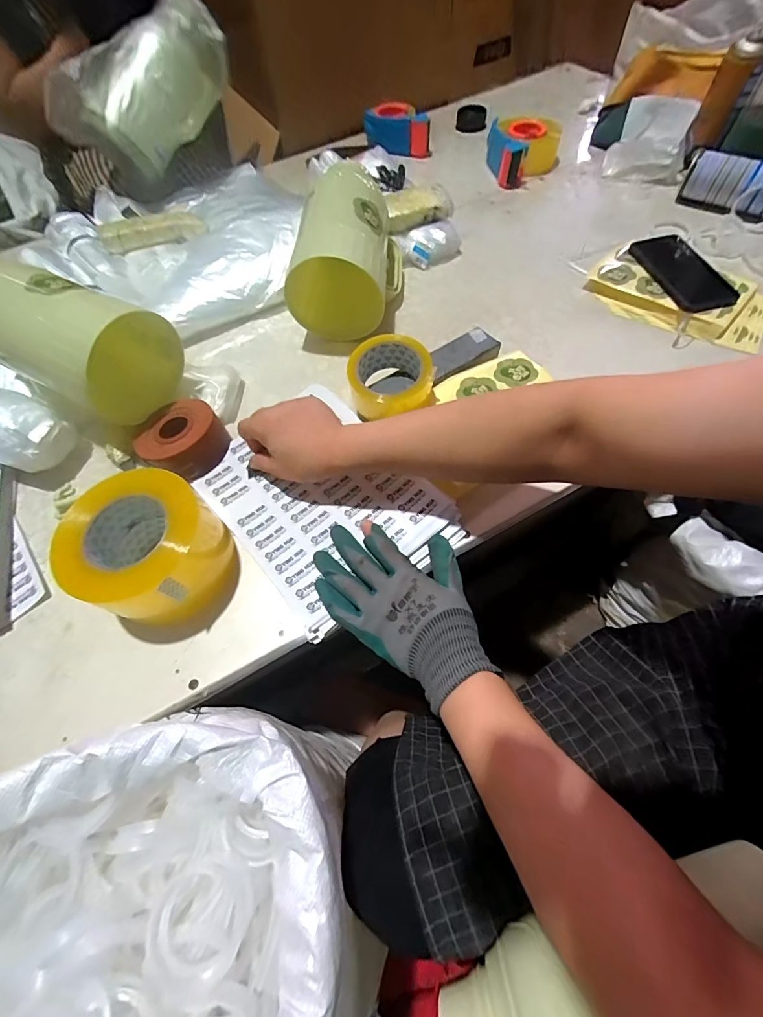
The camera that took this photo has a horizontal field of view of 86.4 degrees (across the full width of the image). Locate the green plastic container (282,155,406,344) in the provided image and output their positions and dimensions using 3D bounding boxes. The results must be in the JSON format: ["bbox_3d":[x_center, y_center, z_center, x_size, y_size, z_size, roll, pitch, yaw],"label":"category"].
[{"bbox_3d":[-0.046,-0.376,0.603,0.138,0.143,0.221,7,63,8],"label":"green plastic container"}]

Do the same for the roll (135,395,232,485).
[{"bbox_3d":[-0.247,-0.088,0.503,0.098,0.042,0.096,-2,62,3],"label":"roll"}]

